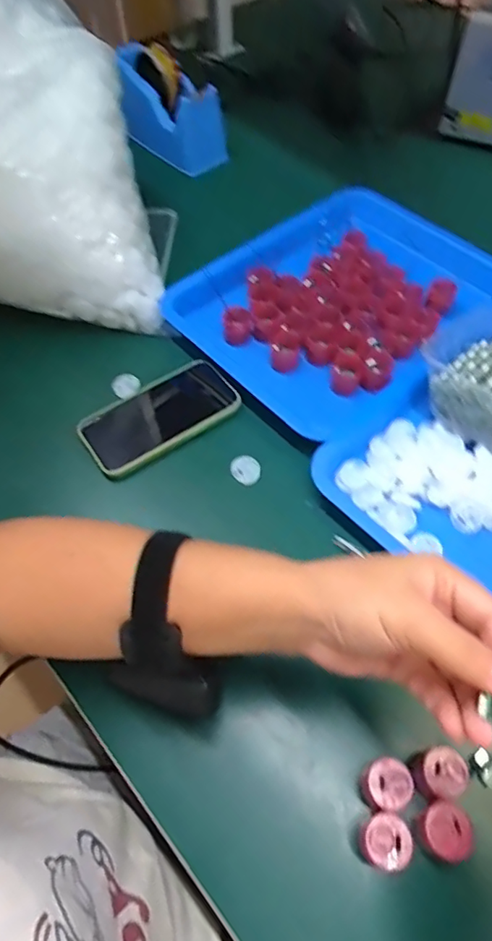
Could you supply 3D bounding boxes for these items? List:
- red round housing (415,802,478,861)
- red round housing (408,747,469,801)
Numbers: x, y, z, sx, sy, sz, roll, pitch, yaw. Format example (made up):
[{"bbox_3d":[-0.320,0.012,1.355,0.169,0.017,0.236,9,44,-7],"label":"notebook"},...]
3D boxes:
[{"bbox_3d":[0.119,0.220,0.330,0.034,0.027,0.028,2,59,3],"label":"red round housing"},{"bbox_3d":[0.123,0.196,0.347,0.031,0.029,0.028,-27,62,-14],"label":"red round housing"}]

